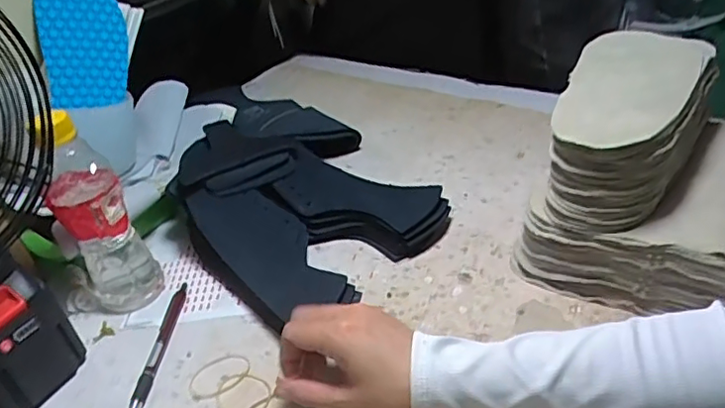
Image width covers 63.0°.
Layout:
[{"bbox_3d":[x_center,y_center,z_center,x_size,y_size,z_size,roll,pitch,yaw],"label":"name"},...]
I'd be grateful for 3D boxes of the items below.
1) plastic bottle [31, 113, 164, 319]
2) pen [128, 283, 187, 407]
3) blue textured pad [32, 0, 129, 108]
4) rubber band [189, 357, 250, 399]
[{"bbox_3d":[-0.223,0.011,0.501,0.058,0.196,0.059,-26,39,-21],"label":"plastic bottle"},{"bbox_3d":[-0.171,0.120,0.498,0.013,0.008,0.149,-5,37,7],"label":"pen"},{"bbox_3d":[-0.316,-0.189,0.671,0.089,0.155,0.009,-10,3,-21],"label":"blue textured pad"},{"bbox_3d":[-0.114,0.135,0.470,0.050,0.004,0.035,-26,39,-20],"label":"rubber band"}]

